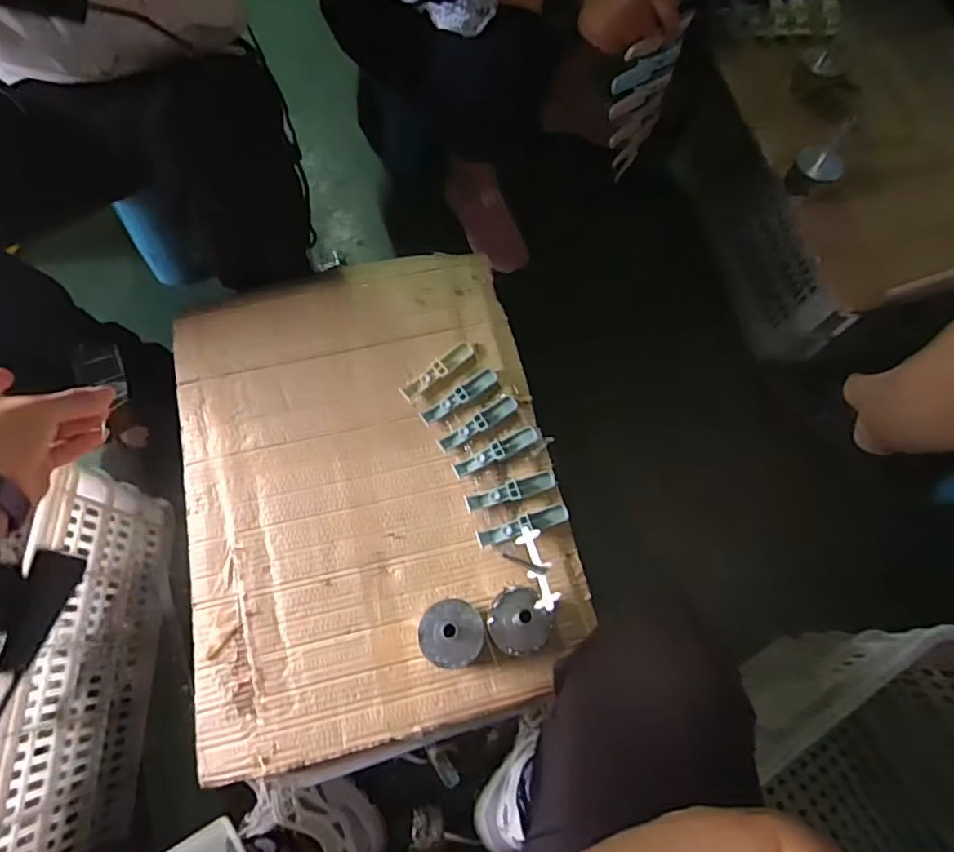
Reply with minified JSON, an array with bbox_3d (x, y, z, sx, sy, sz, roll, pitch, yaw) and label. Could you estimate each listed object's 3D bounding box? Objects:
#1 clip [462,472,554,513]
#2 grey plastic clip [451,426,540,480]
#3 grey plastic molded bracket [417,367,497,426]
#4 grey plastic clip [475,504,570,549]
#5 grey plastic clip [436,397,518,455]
[{"bbox_3d":[0.039,0.073,0.630,0.106,0.017,0.023,-16,72,-7],"label":"clip"},{"bbox_3d":[0.023,0.030,0.643,0.108,0.015,0.021,-24,73,-10],"label":"grey plastic clip"},{"bbox_3d":[-0.020,-0.036,0.666,0.106,0.009,0.022,-32,75,-12],"label":"grey plastic molded bracket"},{"bbox_3d":[0.052,0.109,0.616,0.106,0.019,0.021,-16,72,-7],"label":"grey plastic clip"},{"bbox_3d":[0.003,-0.002,0.654,0.107,0.010,0.020,-31,74,-12],"label":"grey plastic clip"}]

